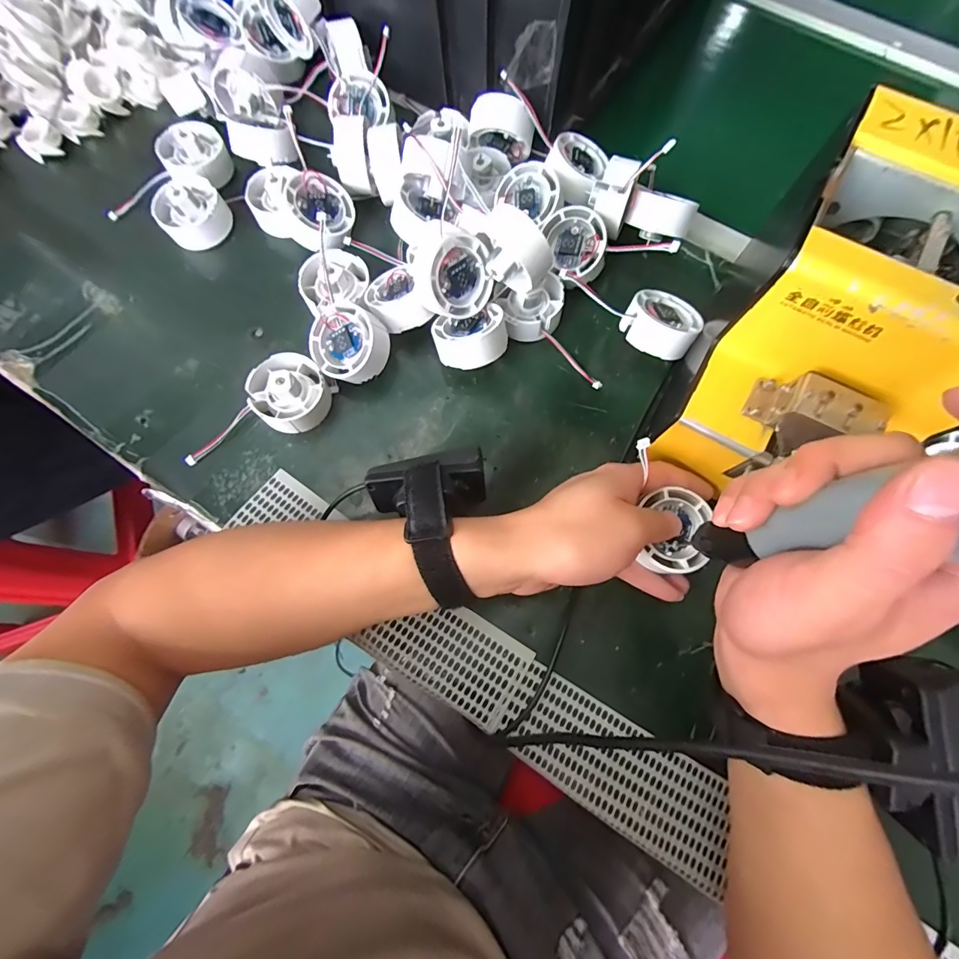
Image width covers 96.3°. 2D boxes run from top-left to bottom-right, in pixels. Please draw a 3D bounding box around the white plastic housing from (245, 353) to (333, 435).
[{"bbox_3d":[-0.141,-0.065,0.319,0.051,0.033,0.055,0,75,0],"label":"white plastic housing"}]

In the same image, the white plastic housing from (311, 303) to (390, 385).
[{"bbox_3d":[-0.097,-0.101,0.322,0.052,0.024,0.054,-41,81,16],"label":"white plastic housing"}]

